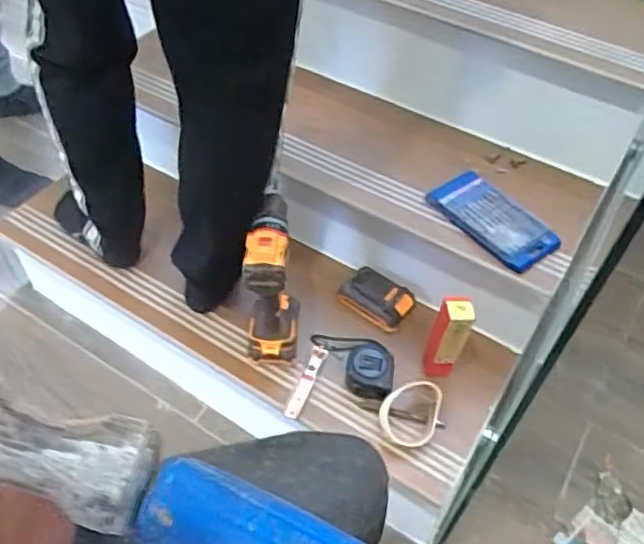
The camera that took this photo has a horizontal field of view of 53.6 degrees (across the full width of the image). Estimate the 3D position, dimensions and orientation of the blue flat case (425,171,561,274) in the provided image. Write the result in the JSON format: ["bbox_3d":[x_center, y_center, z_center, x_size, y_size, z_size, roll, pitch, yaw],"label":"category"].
[{"bbox_3d":[0.254,-0.080,0.953,0.096,0.018,0.189,-35,64,-19],"label":"blue flat case"}]

